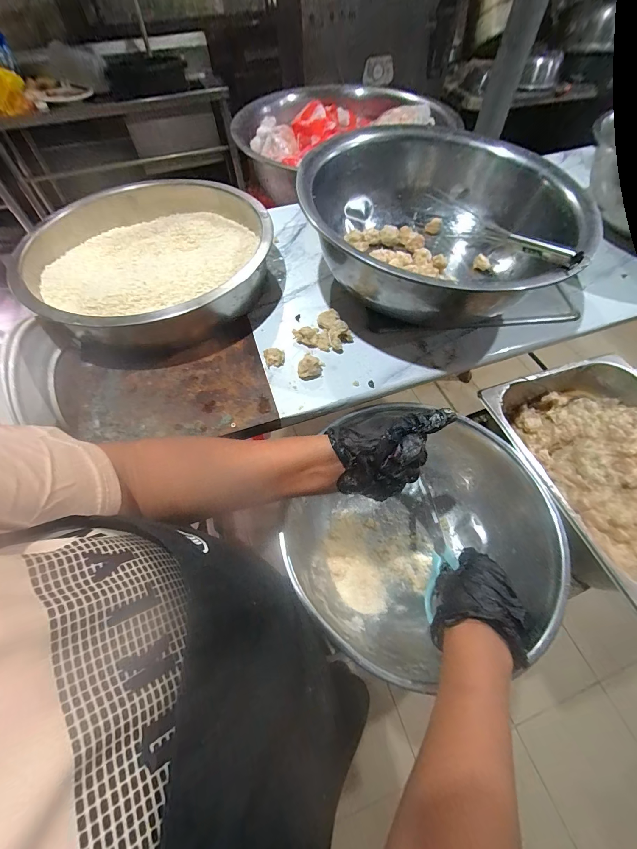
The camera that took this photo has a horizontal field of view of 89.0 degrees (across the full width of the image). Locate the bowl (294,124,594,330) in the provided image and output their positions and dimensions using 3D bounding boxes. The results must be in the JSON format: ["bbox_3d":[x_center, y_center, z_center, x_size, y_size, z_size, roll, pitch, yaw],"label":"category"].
[{"bbox_3d":[0.177,-0.301,0.506,0.375,0.142,0.407,-1,60,1],"label":"bowl"}]

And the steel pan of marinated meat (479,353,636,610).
[{"bbox_3d":[0.413,0.061,0.464,0.259,0.103,0.310,-14,60,-6],"label":"steel pan of marinated meat"}]

